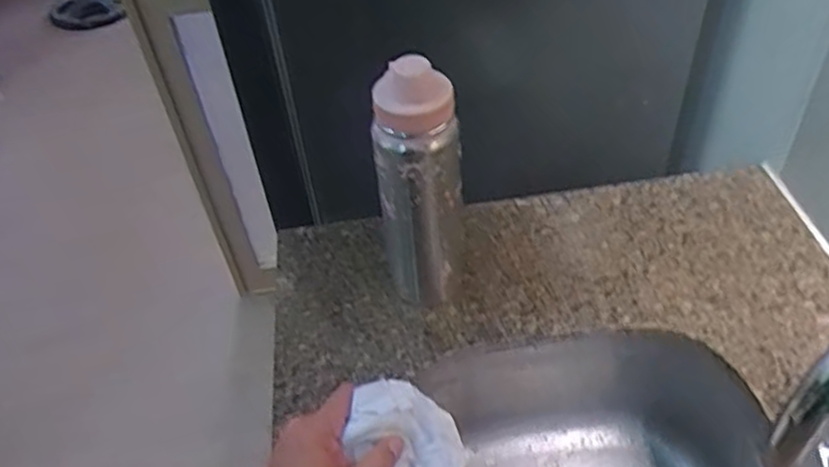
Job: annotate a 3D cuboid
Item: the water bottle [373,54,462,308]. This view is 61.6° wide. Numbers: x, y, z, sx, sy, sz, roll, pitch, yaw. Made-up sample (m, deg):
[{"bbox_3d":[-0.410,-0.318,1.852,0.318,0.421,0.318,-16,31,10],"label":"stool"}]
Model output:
[{"bbox_3d":[0.006,-0.036,0.664,0.075,0.274,0.062,-8,45,-2],"label":"water bottle"}]

